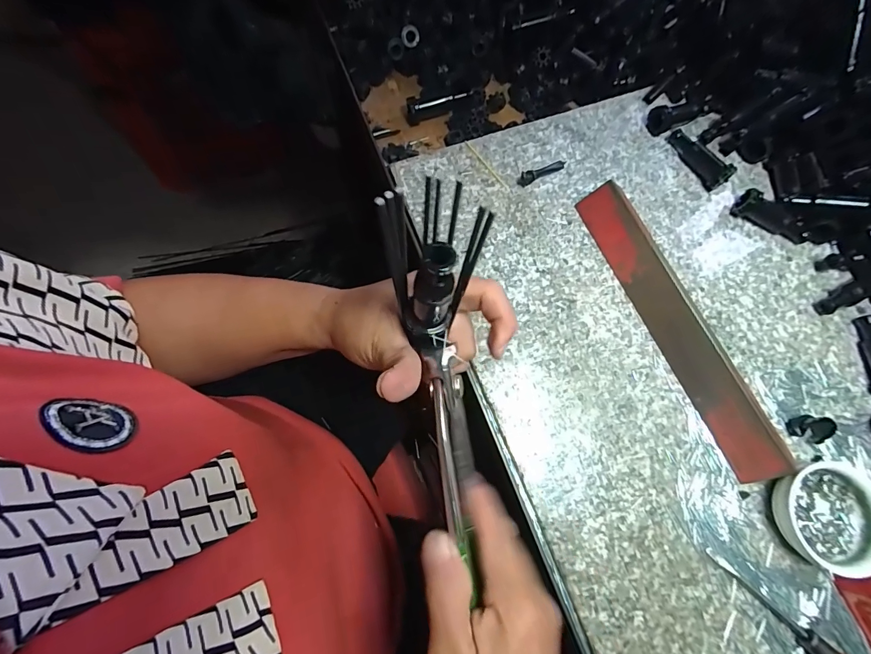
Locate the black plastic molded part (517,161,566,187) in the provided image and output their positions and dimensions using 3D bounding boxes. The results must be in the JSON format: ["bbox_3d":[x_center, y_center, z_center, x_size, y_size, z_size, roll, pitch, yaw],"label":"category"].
[{"bbox_3d":[0.098,-0.142,0.367,0.049,0.008,0.011,-29,77,-11],"label":"black plastic molded part"}]

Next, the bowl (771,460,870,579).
[{"bbox_3d":[0.280,0.133,0.286,0.069,0.024,0.068,1,73,-2],"label":"bowl"}]

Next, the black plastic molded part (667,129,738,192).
[{"bbox_3d":[0.243,-0.157,0.374,0.016,0.021,0.067,-33,77,-12],"label":"black plastic molded part"}]

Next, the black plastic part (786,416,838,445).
[{"bbox_3d":[0.286,0.077,0.307,0.021,0.025,0.016,22,73,4],"label":"black plastic part"}]

